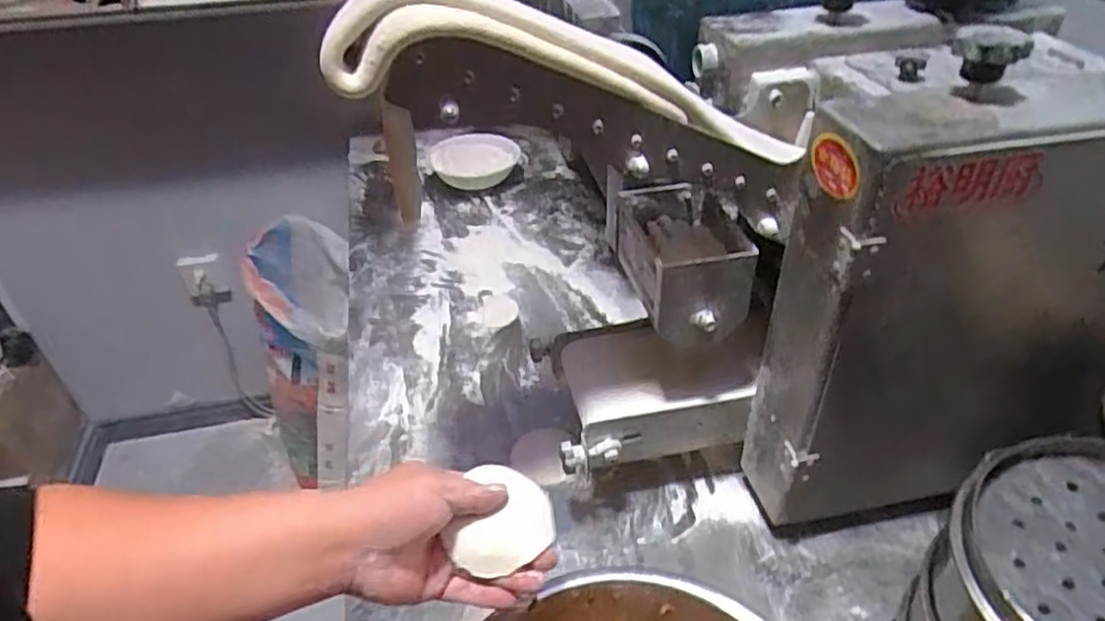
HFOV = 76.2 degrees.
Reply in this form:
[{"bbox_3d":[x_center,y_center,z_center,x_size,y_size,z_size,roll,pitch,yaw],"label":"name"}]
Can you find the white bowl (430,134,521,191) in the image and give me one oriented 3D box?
[{"bbox_3d":[-0.139,-0.269,1.240,0.155,0.063,0.114,-8,39,-8],"label":"white bowl"}]

